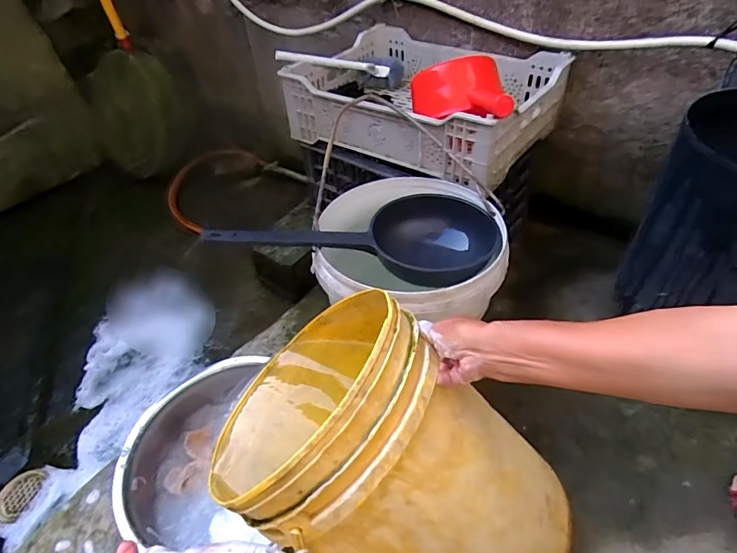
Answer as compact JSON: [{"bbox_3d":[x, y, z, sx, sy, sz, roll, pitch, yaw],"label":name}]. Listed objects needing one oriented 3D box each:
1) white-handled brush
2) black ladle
[{"bbox_3d":[-0.062,-0.532,1.151,0.351,0.058,0.069,-10,37,-34],"label":"white-handled brush"},{"bbox_3d":[-0.014,-0.057,0.733,0.438,0.098,0.218,-4,39,-20],"label":"black ladle"}]

